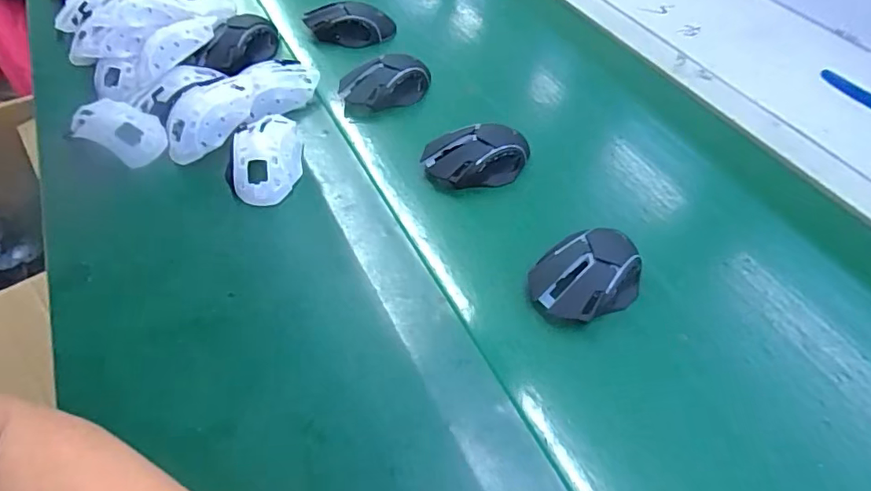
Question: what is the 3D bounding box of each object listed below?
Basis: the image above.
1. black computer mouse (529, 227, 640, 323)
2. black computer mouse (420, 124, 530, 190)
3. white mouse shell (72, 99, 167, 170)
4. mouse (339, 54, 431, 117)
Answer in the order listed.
[{"bbox_3d":[0.131,0.027,0.435,0.104,0.034,0.071,-28,57,-22],"label":"black computer mouse"},{"bbox_3d":[0.043,-0.091,0.521,0.108,0.035,0.054,-7,52,-7],"label":"black computer mouse"},{"bbox_3d":[-0.330,-0.117,0.529,0.106,0.041,0.059,15,53,10],"label":"white mouse shell"},{"bbox_3d":[-0.057,-0.188,0.591,0.108,0.032,0.055,-12,53,-11],"label":"mouse"}]

